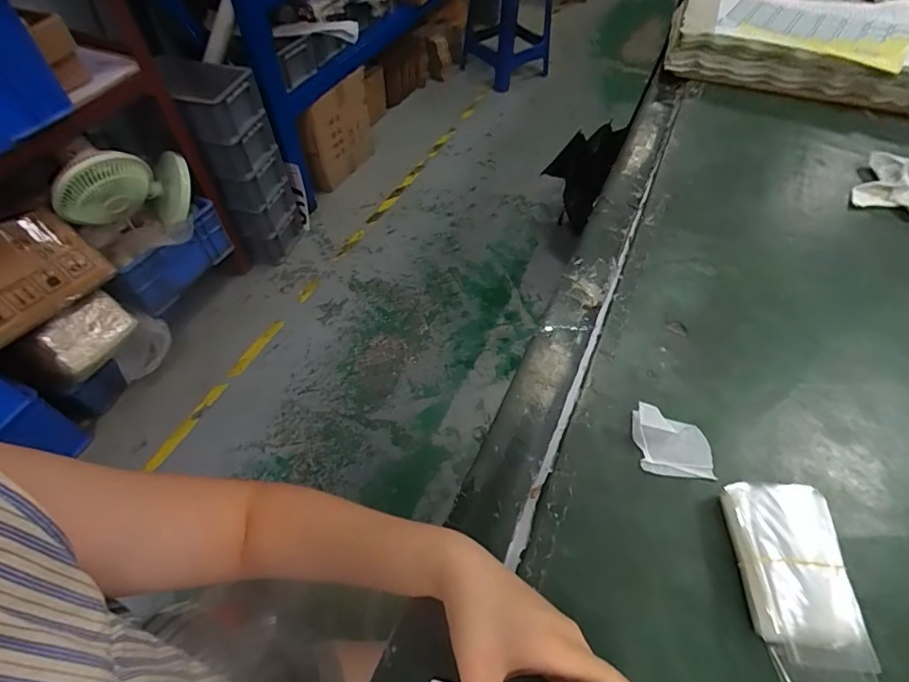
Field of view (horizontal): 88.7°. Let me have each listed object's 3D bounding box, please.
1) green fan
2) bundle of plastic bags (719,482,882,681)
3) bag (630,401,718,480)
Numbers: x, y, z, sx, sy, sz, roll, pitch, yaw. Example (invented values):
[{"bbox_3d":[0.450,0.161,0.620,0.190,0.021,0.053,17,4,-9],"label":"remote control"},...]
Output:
[{"bbox_3d":[-0.827,-0.396,1.202,0.204,0.192,0.331,4,16,3],"label":"green fan"},{"bbox_3d":[0.236,0.166,0.327,0.069,0.025,0.126,7,55,5],"label":"bundle of plastic bags"},{"bbox_3d":[0.184,0.083,0.384,0.064,0.027,0.049,7,55,5],"label":"bag"}]

